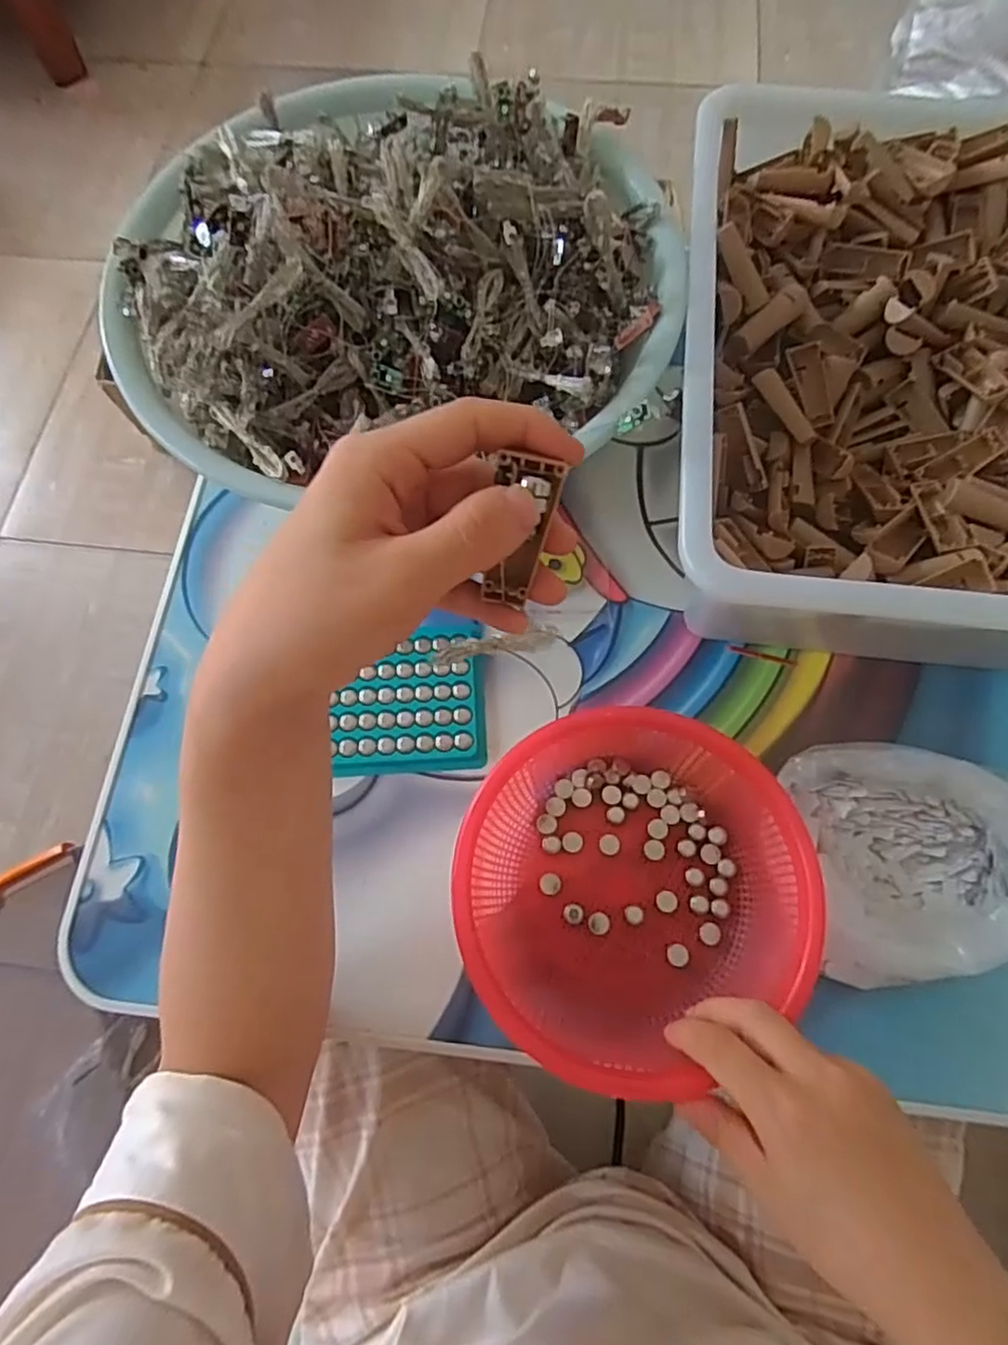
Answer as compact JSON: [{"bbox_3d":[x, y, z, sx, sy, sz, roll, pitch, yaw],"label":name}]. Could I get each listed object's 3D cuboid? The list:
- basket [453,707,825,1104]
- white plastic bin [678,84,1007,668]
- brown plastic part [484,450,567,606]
[{"bbox_3d":[0.063,0.110,0.353,0.170,0.050,0.166,-1,71,2],"label":"basket"},{"bbox_3d":[0.249,-0.178,0.424,0.286,0.112,0.354,5,70,4],"label":"white plastic bin"},{"bbox_3d":[0.005,-0.044,0.214,0.019,0.047,0.009,18,33,8],"label":"brown plastic part"}]

